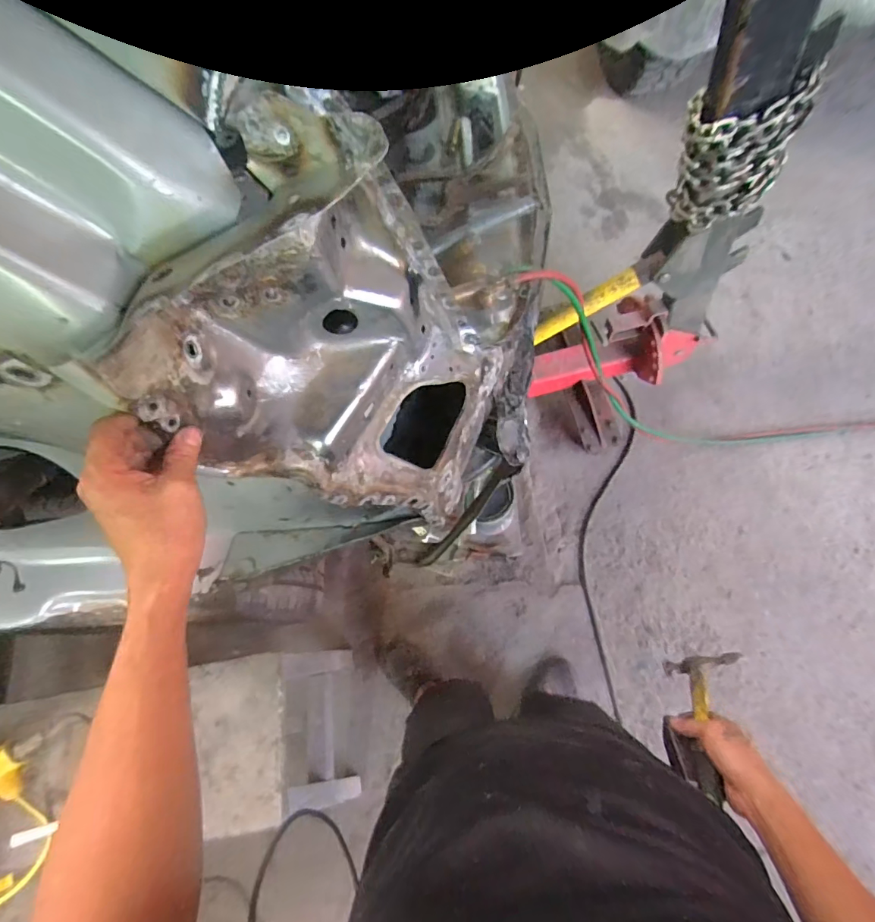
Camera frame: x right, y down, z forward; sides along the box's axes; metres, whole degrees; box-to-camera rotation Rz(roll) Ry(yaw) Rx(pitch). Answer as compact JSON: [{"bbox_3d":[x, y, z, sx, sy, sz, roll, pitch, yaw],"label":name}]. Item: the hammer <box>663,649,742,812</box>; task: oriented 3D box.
[{"bbox_3d":[0.349,0.337,0.585,0.099,0.220,0.033,-7,104,27],"label":"hammer"}]

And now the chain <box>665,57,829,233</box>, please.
[{"bbox_3d":[0.574,-0.590,0.874,0.202,0.231,0.121,-9,69,6],"label":"chain"}]

